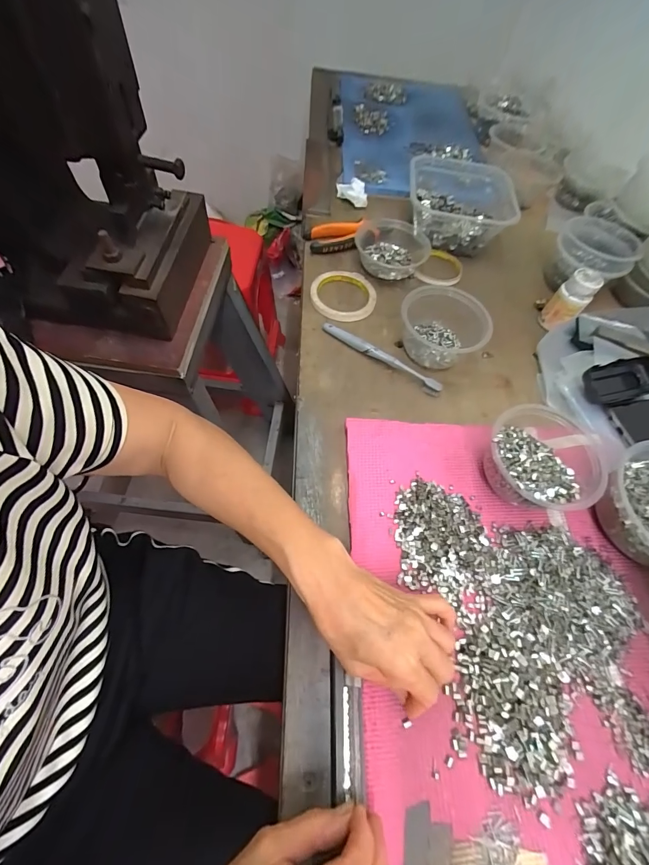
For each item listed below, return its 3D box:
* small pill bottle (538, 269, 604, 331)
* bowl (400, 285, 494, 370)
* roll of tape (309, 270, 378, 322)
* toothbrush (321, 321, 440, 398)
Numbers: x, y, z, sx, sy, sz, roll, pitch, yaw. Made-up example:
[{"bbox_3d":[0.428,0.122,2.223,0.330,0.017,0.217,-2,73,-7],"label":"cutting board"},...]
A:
[{"bbox_3d":[0.354,-0.191,0.532,0.044,0.075,0.045,0,62,0],"label":"small pill bottle"},{"bbox_3d":[0.157,-0.140,0.489,0.113,0.054,0.102,10,61,6],"label":"bowl"},{"bbox_3d":[0.027,-0.208,0.548,0.094,0.009,0.098,0,62,0],"label":"roll of tape"},{"bbox_3d":[0.076,-0.103,0.494,0.180,0.012,0.021,34,67,17],"label":"toothbrush"}]

